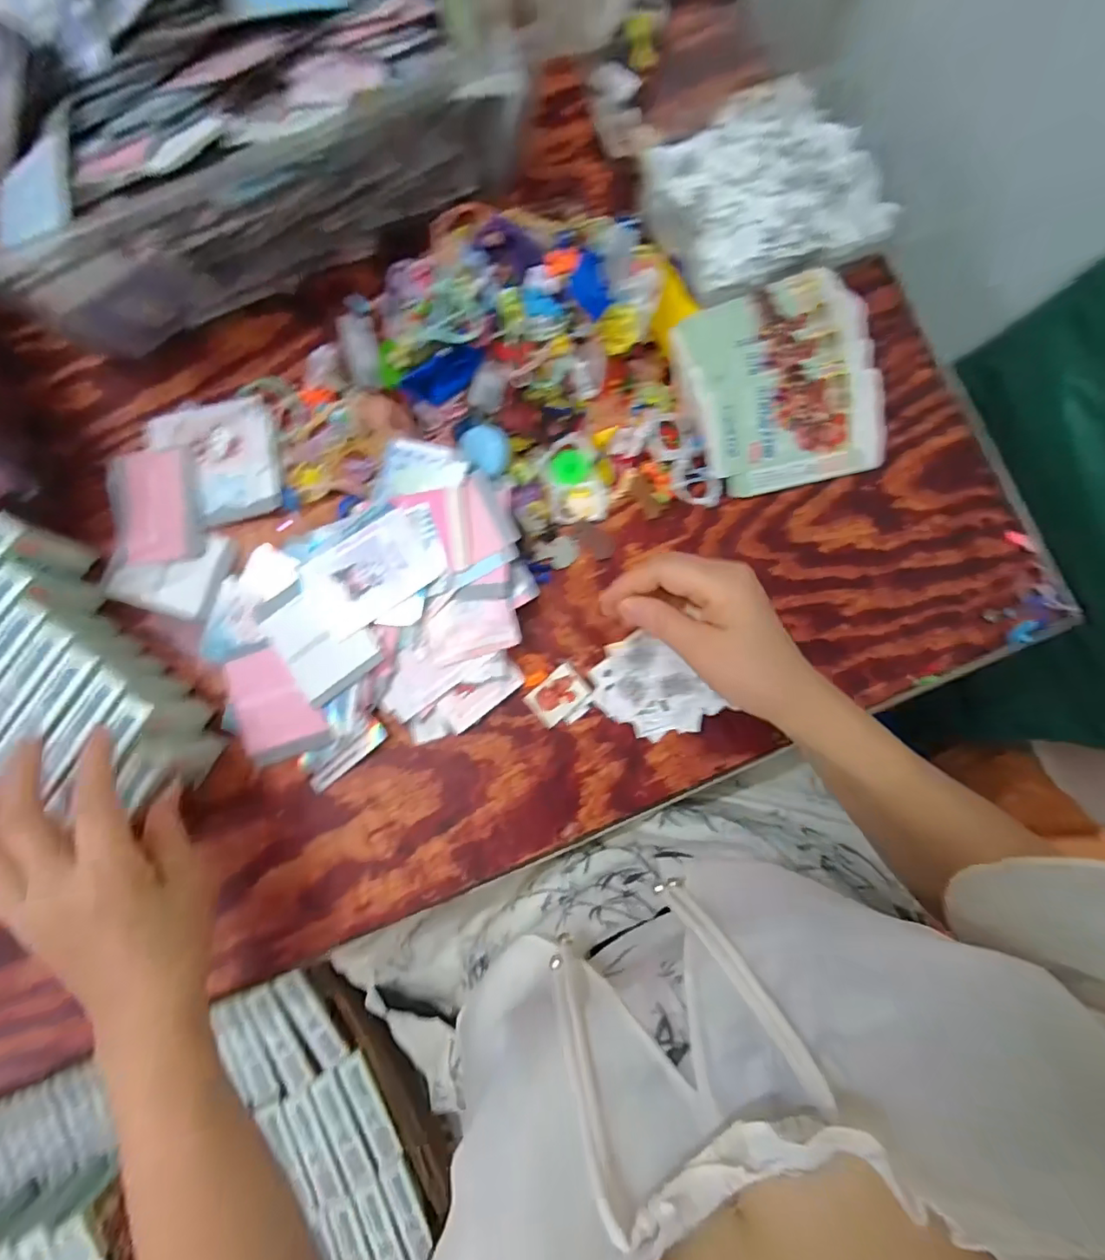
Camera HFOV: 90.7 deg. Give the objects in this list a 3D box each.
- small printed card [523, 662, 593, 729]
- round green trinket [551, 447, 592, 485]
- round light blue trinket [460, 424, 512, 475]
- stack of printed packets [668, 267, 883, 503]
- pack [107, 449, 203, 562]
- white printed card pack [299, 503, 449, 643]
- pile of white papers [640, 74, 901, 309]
[{"bbox_3d":[0.005,0.049,0.411,0.043,0.006,0.030,-40,87,-6],"label":"small printed card"},{"bbox_3d":[0.014,-0.128,0.427,0.029,0.005,0.025,0,83,-3],"label":"round green trinket"},{"bbox_3d":[-0.049,-0.138,0.412,0.033,0.011,0.042,-27,85,-5],"label":"round light blue trinket"},{"bbox_3d":[0.182,-0.182,0.420,0.148,0.013,0.150,-23,107,-4],"label":"stack of printed packets"},{"bbox_3d":[-0.303,-0.094,0.418,0.065,0.007,0.087,-9,84,-4],"label":"pack"},{"bbox_3d":[-0.127,-0.045,0.396,0.104,0.006,0.060,-32,86,-6],"label":"white printed card pack"},{"bbox_3d":[0.172,-0.346,0.443,0.187,0.050,0.154,-23,85,-5],"label":"pile of white papers"}]

